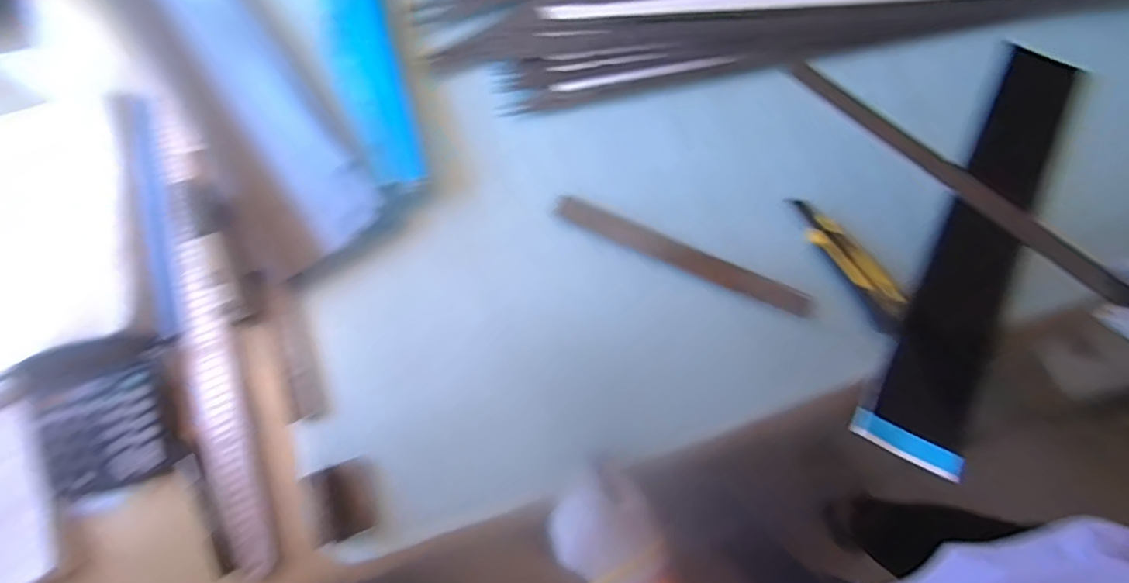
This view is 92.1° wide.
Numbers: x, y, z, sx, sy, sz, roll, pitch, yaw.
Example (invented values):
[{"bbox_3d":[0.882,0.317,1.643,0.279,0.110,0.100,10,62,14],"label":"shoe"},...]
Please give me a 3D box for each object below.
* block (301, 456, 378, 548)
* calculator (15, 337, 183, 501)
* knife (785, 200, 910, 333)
[{"bbox_3d":[-0.218,0.205,0.533,0.065,0.013,0.068,-17,75,-5],"label":"block"},{"bbox_3d":[-0.463,0.123,0.542,0.128,0.021,0.149,-22,86,-4],"label":"calculator"},{"bbox_3d":[0.303,-0.037,0.579,0.035,0.013,0.166,-31,77,-9],"label":"knife"}]

